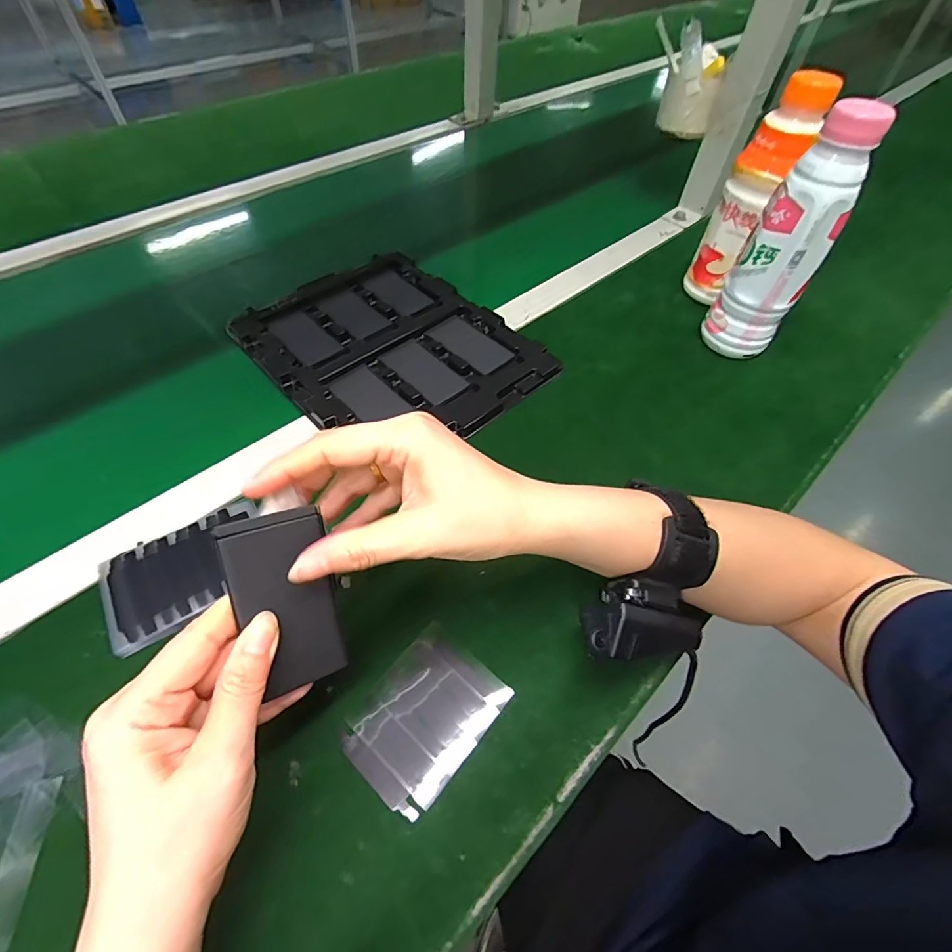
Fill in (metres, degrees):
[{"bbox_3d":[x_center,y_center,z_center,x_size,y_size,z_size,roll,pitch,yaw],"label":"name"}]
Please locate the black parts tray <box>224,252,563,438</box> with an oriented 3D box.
[{"bbox_3d":[-0.085,-0.131,0.457,0.215,0.015,0.273,-37,64,-26],"label":"black parts tray"}]

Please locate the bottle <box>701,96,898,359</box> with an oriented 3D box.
[{"bbox_3d":[0.284,-0.209,0.416,0.067,0.195,0.079,31,58,18],"label":"bottle"}]

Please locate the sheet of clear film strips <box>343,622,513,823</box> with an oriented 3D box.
[{"bbox_3d":[-0.030,0.142,0.274,0.067,0.004,0.087,35,60,20],"label":"sheet of clear film strips"}]

